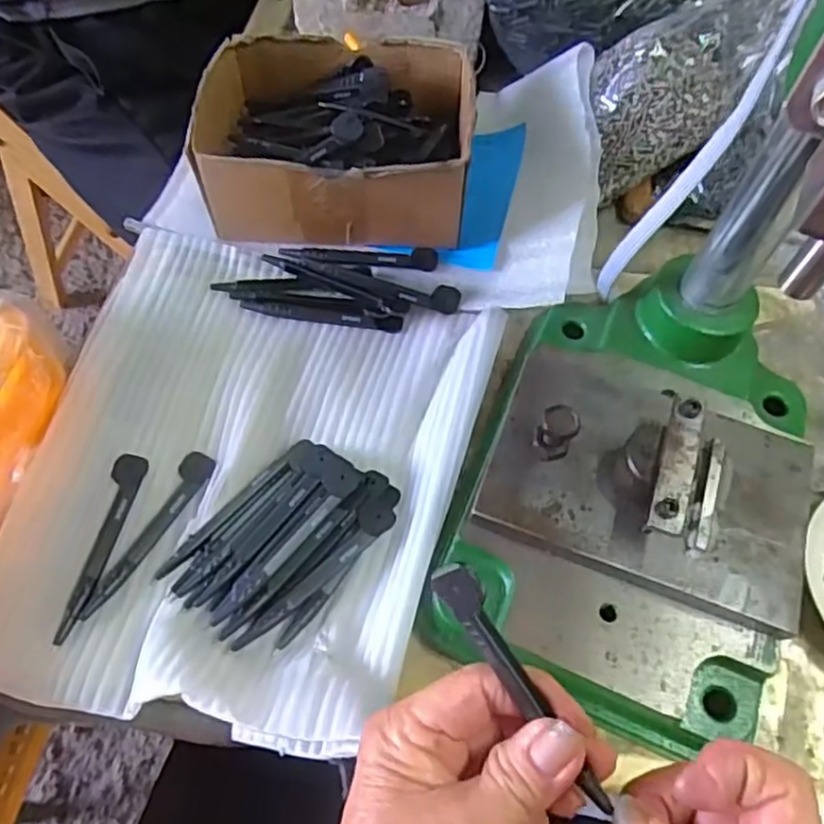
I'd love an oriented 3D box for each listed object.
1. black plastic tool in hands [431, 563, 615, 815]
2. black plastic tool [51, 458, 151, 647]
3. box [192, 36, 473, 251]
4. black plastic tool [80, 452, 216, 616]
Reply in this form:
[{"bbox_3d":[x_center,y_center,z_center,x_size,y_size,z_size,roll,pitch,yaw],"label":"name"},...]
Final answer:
[{"bbox_3d":[0.038,0.091,0.233,0.013,0.006,0.096,-35,93,-20],"label":"black plastic tool in hands"},{"bbox_3d":[-0.154,0.065,0.349,0.016,0.005,0.097,9,61,1],"label":"black plastic tool"},{"bbox_3d":[-0.046,-0.175,0.453,0.163,0.073,0.125,4,61,-1],"label":"box"},{"bbox_3d":[-0.134,0.060,0.355,0.019,0.007,0.096,27,63,11],"label":"black plastic tool"}]

